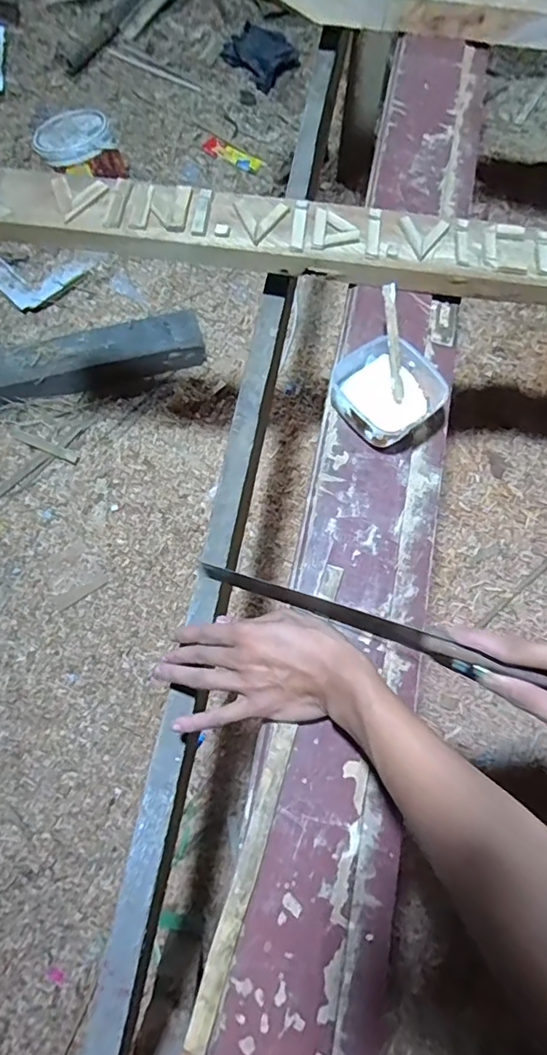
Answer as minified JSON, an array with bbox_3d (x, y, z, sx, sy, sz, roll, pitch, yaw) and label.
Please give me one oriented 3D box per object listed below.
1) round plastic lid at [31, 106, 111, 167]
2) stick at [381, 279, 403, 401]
[{"bbox_3d":[-0.465,-0.901,1.232,0.168,0.026,0.189,-12,72,-5],"label":"round plastic lid"},{"bbox_3d":[0.118,-0.180,0.527,0.011,0.012,0.109,-7,98,-4],"label":"stick"}]

